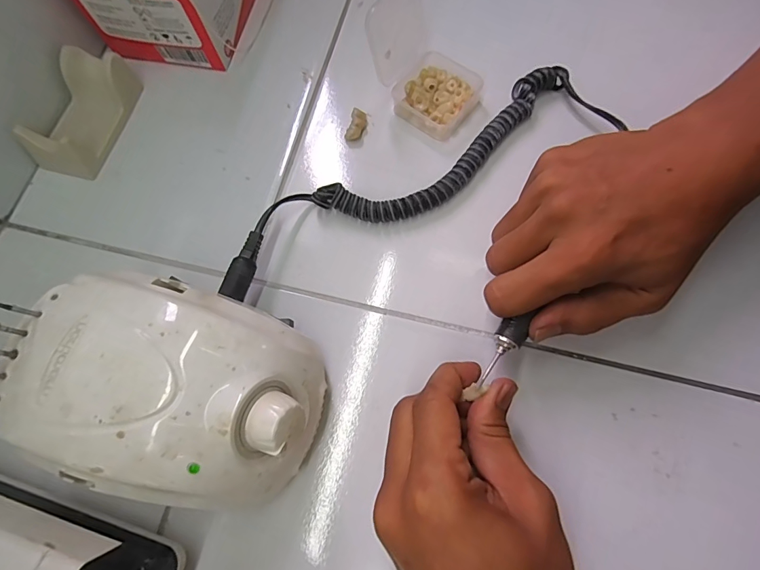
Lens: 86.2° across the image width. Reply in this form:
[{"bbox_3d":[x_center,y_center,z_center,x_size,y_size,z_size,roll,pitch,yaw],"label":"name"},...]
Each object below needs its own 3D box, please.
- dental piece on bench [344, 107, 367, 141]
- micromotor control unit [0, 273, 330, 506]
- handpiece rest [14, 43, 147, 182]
[{"bbox_3d":[-0.018,-0.121,0.309,0.012,0.009,0.024,14,74,6],"label":"dental piece on bench"},{"bbox_3d":[-0.100,0.052,0.220,0.135,0.084,0.097,17,74,7],"label":"micromotor control unit"},{"bbox_3d":[-0.226,-0.131,0.308,0.050,0.032,0.091,13,74,6],"label":"handpiece rest"}]

